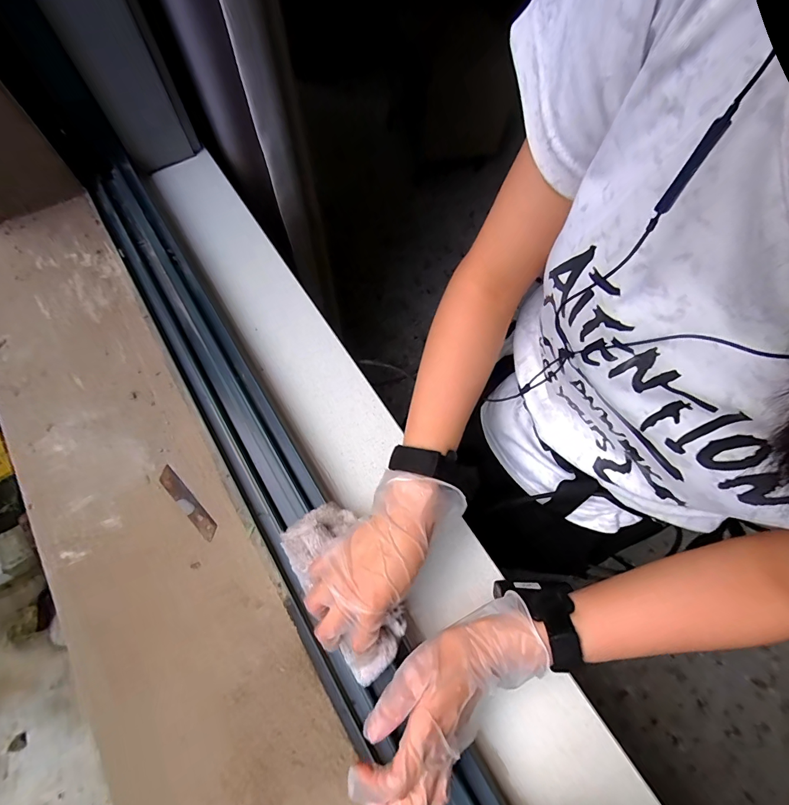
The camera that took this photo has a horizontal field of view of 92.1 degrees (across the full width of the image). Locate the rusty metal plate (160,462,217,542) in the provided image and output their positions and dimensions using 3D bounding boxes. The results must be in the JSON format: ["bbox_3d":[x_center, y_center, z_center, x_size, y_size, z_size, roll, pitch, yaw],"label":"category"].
[{"bbox_3d":[-0.239,0.114,0.437,0.102,0.004,0.018,43,76,14],"label":"rusty metal plate"}]

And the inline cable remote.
[{"bbox_3d":[0.111,-0.089,0.142,0.005,0.035,0.004,30,52,11],"label":"inline cable remote"}]

